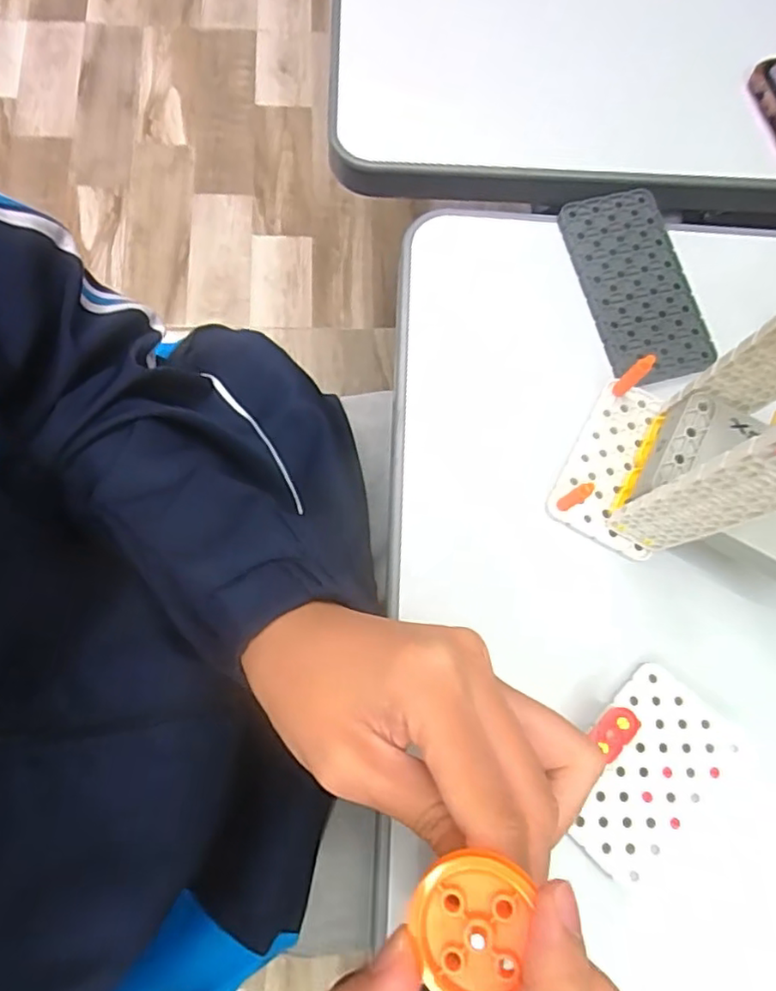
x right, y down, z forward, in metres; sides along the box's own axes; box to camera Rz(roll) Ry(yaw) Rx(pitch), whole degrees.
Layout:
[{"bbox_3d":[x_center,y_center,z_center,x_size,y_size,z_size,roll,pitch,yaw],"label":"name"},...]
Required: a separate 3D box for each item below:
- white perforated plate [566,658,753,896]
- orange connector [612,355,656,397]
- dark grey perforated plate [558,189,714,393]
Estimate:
[{"bbox_3d":[0.102,0.111,0.238,0.048,0.010,0.075,44,78,7],"label":"white perforated plate"},{"bbox_3d":[0.108,-0.052,0.266,0.006,0.036,0.006,1,76,-3],"label":"orange connector"},{"bbox_3d":[0.121,-0.104,0.295,0.049,0.004,0.100,-15,78,-7],"label":"dark grey perforated plate"}]

